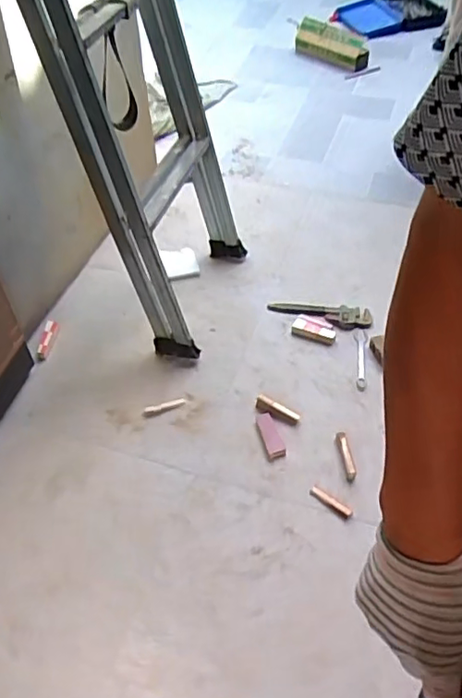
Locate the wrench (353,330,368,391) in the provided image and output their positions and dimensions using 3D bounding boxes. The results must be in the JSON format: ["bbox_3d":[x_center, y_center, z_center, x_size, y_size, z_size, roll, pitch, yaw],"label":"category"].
[{"bbox_3d":[0.358,0.027,1.626,0.037,0.010,0.213,2,49,6],"label":"wrench"}]

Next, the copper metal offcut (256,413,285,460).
[{"bbox_3d":[0.098,0.215,1.475,0.045,0.022,0.128,-15,49,-9],"label":"copper metal offcut"}]

